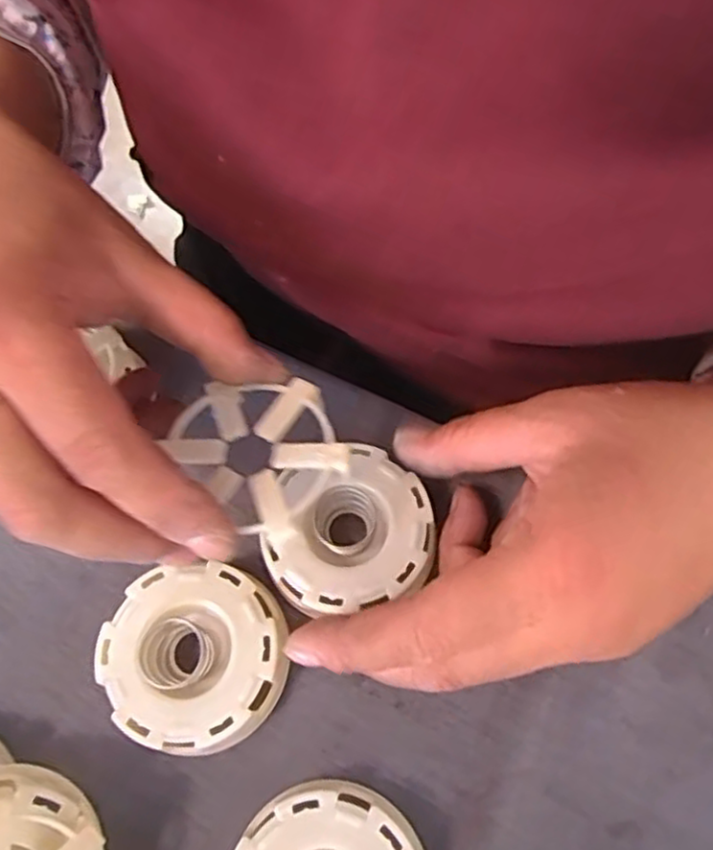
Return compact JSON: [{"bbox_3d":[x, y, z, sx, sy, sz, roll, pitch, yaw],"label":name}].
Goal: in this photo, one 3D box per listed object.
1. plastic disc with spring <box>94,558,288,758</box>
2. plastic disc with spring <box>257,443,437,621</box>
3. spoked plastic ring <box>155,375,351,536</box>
[{"bbox_3d":[-0.058,0.083,0.255,0.062,0.022,0.062,-1,67,3],"label":"plastic disc with spring"},{"bbox_3d":[-0.003,0.040,0.266,0.063,0.014,0.057,-14,63,-5],"label":"plastic disc with spring"},{"bbox_3d":[-0.031,0.005,0.231,0.047,0.008,0.057,-38,67,-16],"label":"spoked plastic ring"}]

